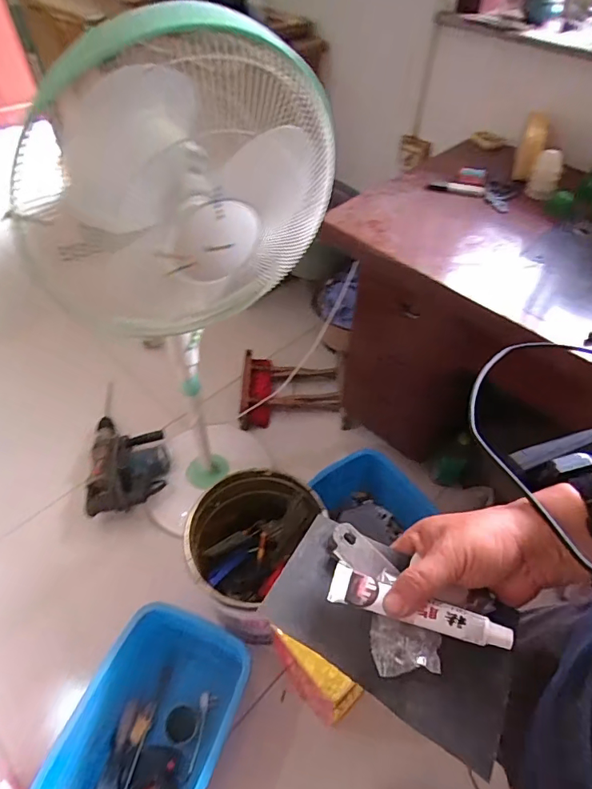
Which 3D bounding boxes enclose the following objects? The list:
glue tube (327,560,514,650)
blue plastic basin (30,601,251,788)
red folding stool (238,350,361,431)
[{"bbox_3d":[0.088,0.155,0.334,0.128,0.011,0.030,13,50,17],"label":"glue tube"},{"bbox_3d":[-0.274,0.667,0.925,0.245,0.193,0.400,14,50,10],"label":"blue plastic basin"},{"bbox_3d":[-0.005,-0.024,1.535,0.362,0.093,0.299,-1,50,-4],"label":"red folding stool"}]

